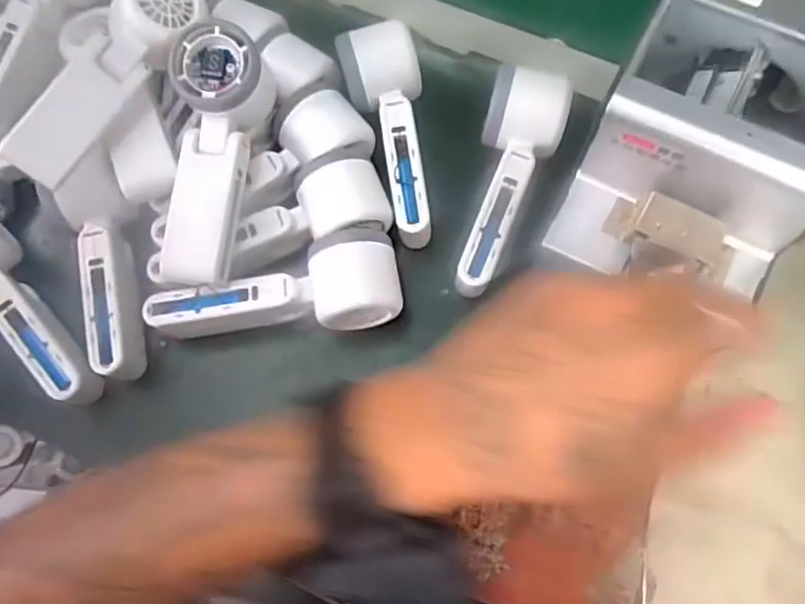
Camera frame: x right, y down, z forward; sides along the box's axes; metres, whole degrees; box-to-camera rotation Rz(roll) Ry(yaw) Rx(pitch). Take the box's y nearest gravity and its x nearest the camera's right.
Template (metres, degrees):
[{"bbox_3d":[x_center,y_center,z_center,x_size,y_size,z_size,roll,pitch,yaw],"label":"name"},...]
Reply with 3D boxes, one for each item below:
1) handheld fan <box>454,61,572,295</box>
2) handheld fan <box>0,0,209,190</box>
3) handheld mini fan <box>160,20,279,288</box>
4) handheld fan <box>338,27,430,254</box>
[{"bbox_3d":[0.070,-0.080,0.434,0.058,0.055,0.162,15,73,8],"label":"handheld fan"},{"bbox_3d":[-0.202,-0.152,0.418,0.050,0.050,0.162,40,76,-26],"label":"handheld fan"},{"bbox_3d":[-0.126,-0.096,0.423,0.055,0.055,0.168,9,92,5],"label":"handheld mini fan"},{"bbox_3d":[-0.005,-0.121,0.450,0.057,0.053,0.155,-13,72,-2],"label":"handheld fan"}]

